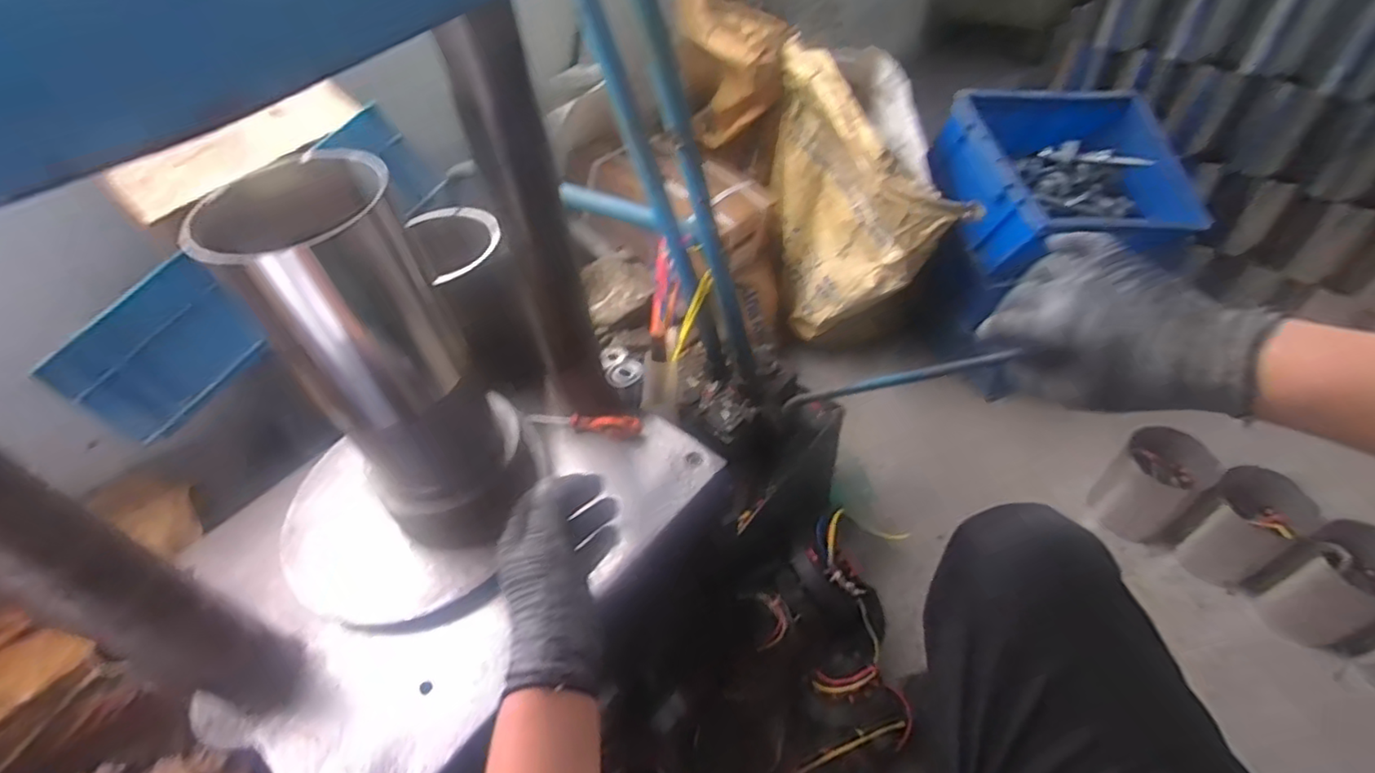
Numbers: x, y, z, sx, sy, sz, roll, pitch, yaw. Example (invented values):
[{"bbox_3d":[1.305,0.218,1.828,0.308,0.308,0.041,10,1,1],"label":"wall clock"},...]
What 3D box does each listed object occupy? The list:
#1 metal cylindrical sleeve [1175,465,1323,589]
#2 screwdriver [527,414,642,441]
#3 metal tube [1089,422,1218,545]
[{"bbox_3d":[0.867,0.218,0.972,0.126,0.157,0.116,-3,48,4],"label":"metal cylindrical sleeve"},{"bbox_3d":[-0.119,0.038,0.700,0.133,0.030,0.022,4,49,10],"label":"screwdriver"},{"bbox_3d":[0.778,0.160,1.041,0.133,0.168,0.121,-3,48,4],"label":"metal tube"}]

